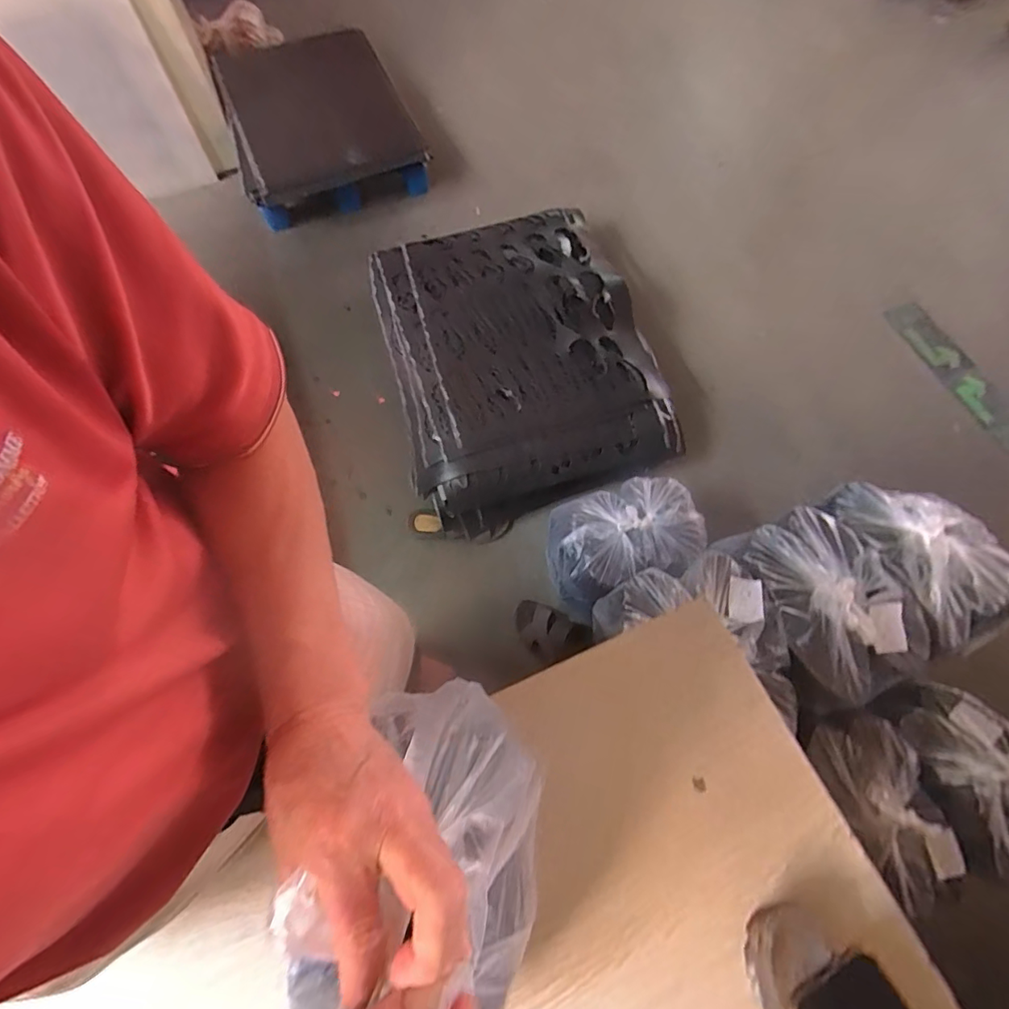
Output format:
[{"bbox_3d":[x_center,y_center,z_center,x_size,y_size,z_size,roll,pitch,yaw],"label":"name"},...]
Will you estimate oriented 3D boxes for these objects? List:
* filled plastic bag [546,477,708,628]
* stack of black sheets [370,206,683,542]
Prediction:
[{"bbox_3d":[0.263,0.096,1.200,0.329,0.221,0.247,-23,67,-10],"label":"filled plastic bag"},{"bbox_3d":[0.017,-0.428,1.449,0.687,0.184,0.936,-17,66,-7],"label":"stack of black sheets"}]

